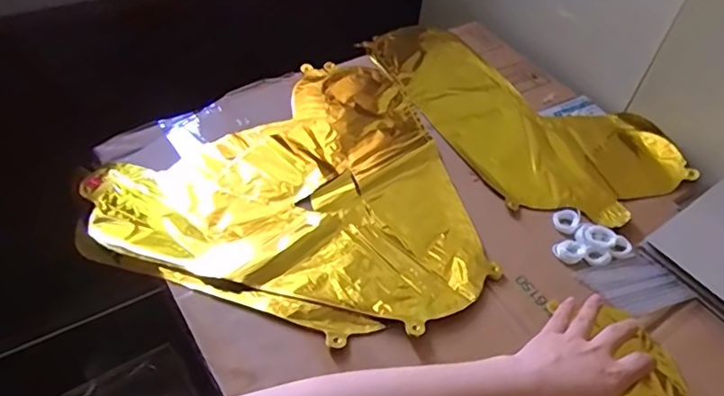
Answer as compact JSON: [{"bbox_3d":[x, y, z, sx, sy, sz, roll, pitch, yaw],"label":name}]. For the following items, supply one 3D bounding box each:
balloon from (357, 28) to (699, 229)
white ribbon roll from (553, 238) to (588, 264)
[{"bbox_3d":[0.196,-0.119,0.704,0.241,0.022,0.390,-19,54,-21],"label":"balloon"},{"bbox_3d":[0.208,0.051,0.549,0.028,0.006,0.026,3,49,-4],"label":"white ribbon roll"}]

